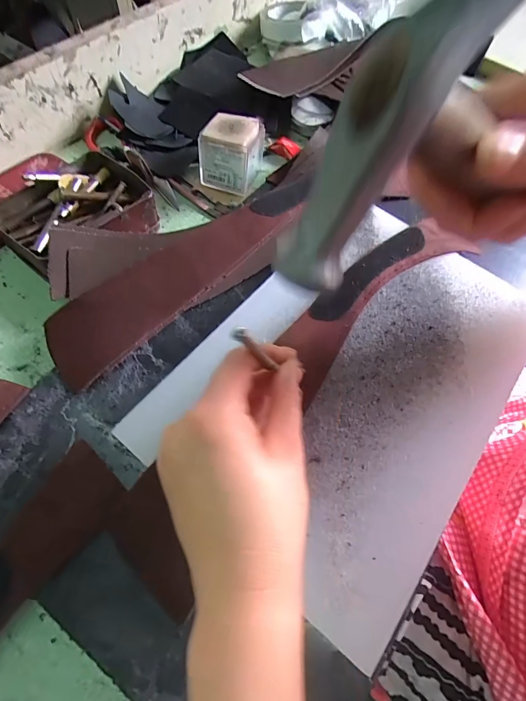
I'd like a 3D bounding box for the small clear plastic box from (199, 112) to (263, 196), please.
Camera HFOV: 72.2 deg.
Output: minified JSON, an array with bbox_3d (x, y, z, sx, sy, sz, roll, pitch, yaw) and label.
[{"bbox_3d":[-0.032,-0.219,0.395,0.057,0.058,0.067,17,64,9],"label":"small clear plastic box"}]

